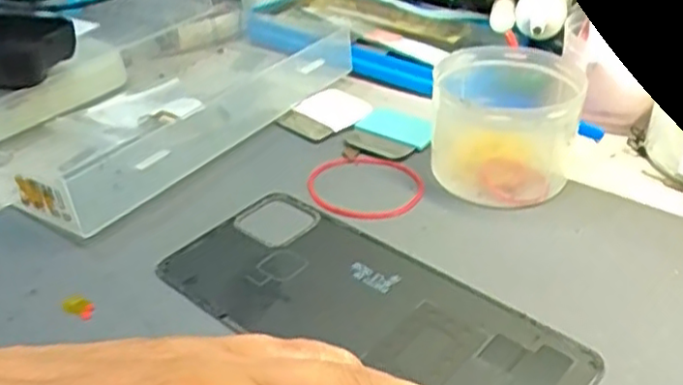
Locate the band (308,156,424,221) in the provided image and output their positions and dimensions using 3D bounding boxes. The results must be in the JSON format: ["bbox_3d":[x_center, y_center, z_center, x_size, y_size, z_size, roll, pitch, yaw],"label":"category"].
[{"bbox_3d":[0.011,-0.004,0.318,0.051,0.004,0.052,-7,35,-8],"label":"band"}]

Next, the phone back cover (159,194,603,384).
[{"bbox_3d":[0.008,0.041,0.253,0.156,0.004,0.070,24,42,32],"label":"phone back cover"}]

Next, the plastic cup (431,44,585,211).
[{"bbox_3d":[0.074,-0.033,0.322,0.064,0.046,0.072,3,35,8],"label":"plastic cup"}]

